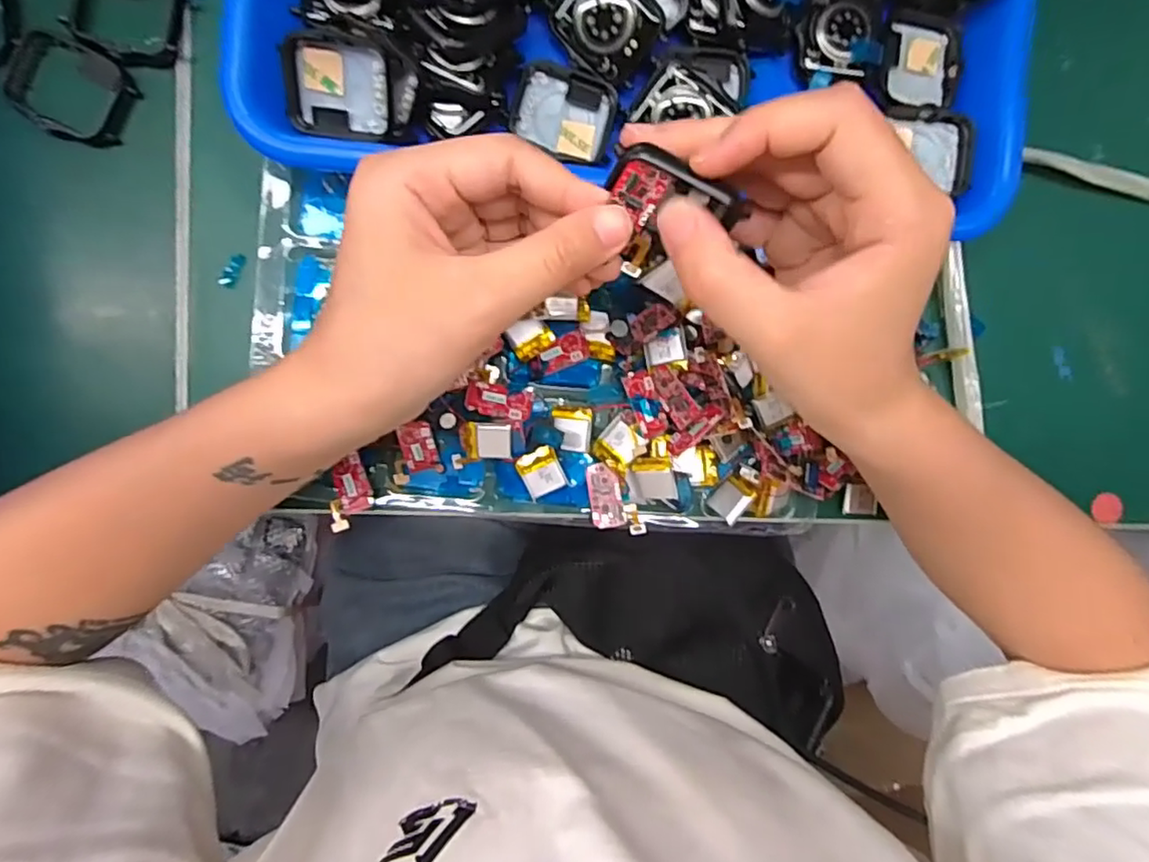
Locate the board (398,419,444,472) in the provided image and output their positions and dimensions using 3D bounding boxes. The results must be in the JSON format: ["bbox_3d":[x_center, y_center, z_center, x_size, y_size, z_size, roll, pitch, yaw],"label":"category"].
[{"bbox_3d":[-0.070,0.008,0.280,0.016,0.004,0.029,-16,134,-10],"label":"board"}]

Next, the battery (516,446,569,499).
[{"bbox_3d":[-0.015,0.019,0.288,0.019,0.004,0.021,-25,95,-4],"label":"battery"}]

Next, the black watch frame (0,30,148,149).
[{"bbox_3d":[-0.215,-0.145,0.263,0.049,0.010,0.038,27,89,-6],"label":"black watch frame"}]

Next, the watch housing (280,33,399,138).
[{"bbox_3d":[-0.092,-0.136,0.247,0.044,0.008,0.034,8,122,2],"label":"watch housing"}]

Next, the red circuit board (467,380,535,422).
[{"bbox_3d":[-0.034,-0.013,0.278,0.029,0.004,0.015,7,98,-16],"label":"red circuit board"}]

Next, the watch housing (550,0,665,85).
[{"bbox_3d":[0.014,-0.169,0.255,0.041,0.011,0.034,37,112,-10],"label":"watch housing"}]

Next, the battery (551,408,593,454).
[{"bbox_3d":[-0.001,-0.001,0.285,0.018,0.005,0.020,1,92,-6],"label":"battery"}]

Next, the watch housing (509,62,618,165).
[{"bbox_3d":[-0.004,-0.137,0.266,0.042,0.010,0.031,16,91,-6],"label":"watch housing"}]

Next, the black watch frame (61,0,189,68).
[{"bbox_3d":[-0.189,-0.178,0.263,0.043,0.010,0.041,14,91,-6],"label":"black watch frame"}]

